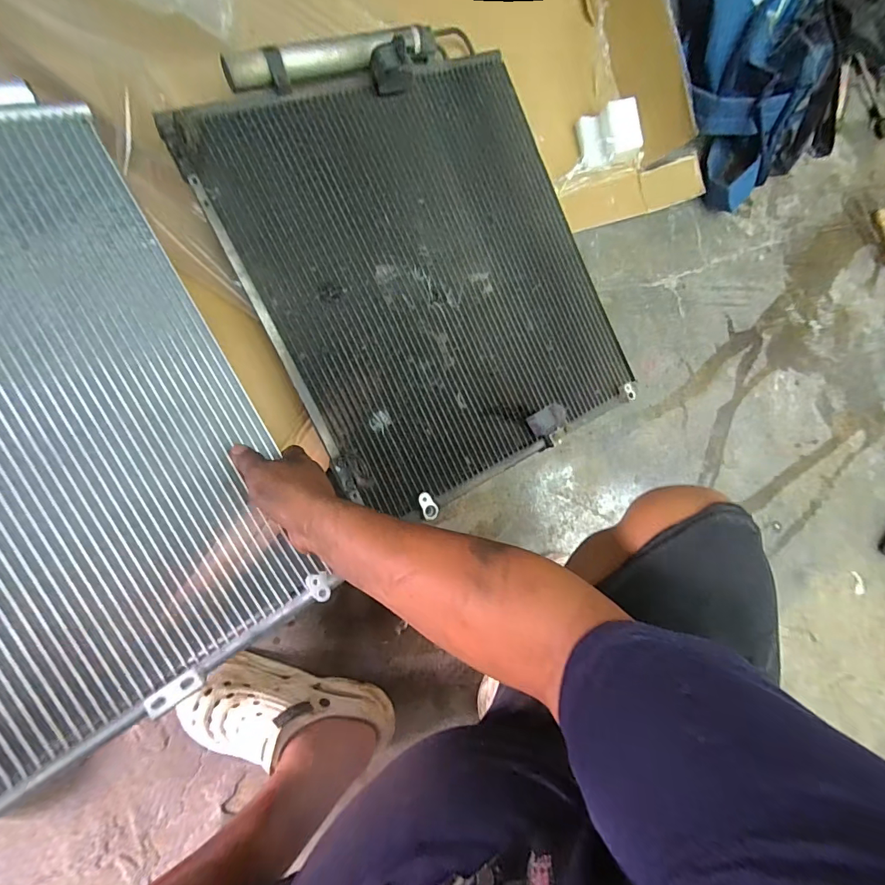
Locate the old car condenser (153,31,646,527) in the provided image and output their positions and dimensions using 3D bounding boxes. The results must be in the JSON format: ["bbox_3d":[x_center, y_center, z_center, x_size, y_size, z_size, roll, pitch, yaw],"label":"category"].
[{"bbox_3d":[-0.012,-0.271,0.654,0.535,0.043,0.648,-27,96,-19],"label":"old car condenser"}]

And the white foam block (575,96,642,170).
[{"bbox_3d":[0.285,-0.530,0.746,0.094,0.067,0.093,-10,94,-8],"label":"white foam block"}]

